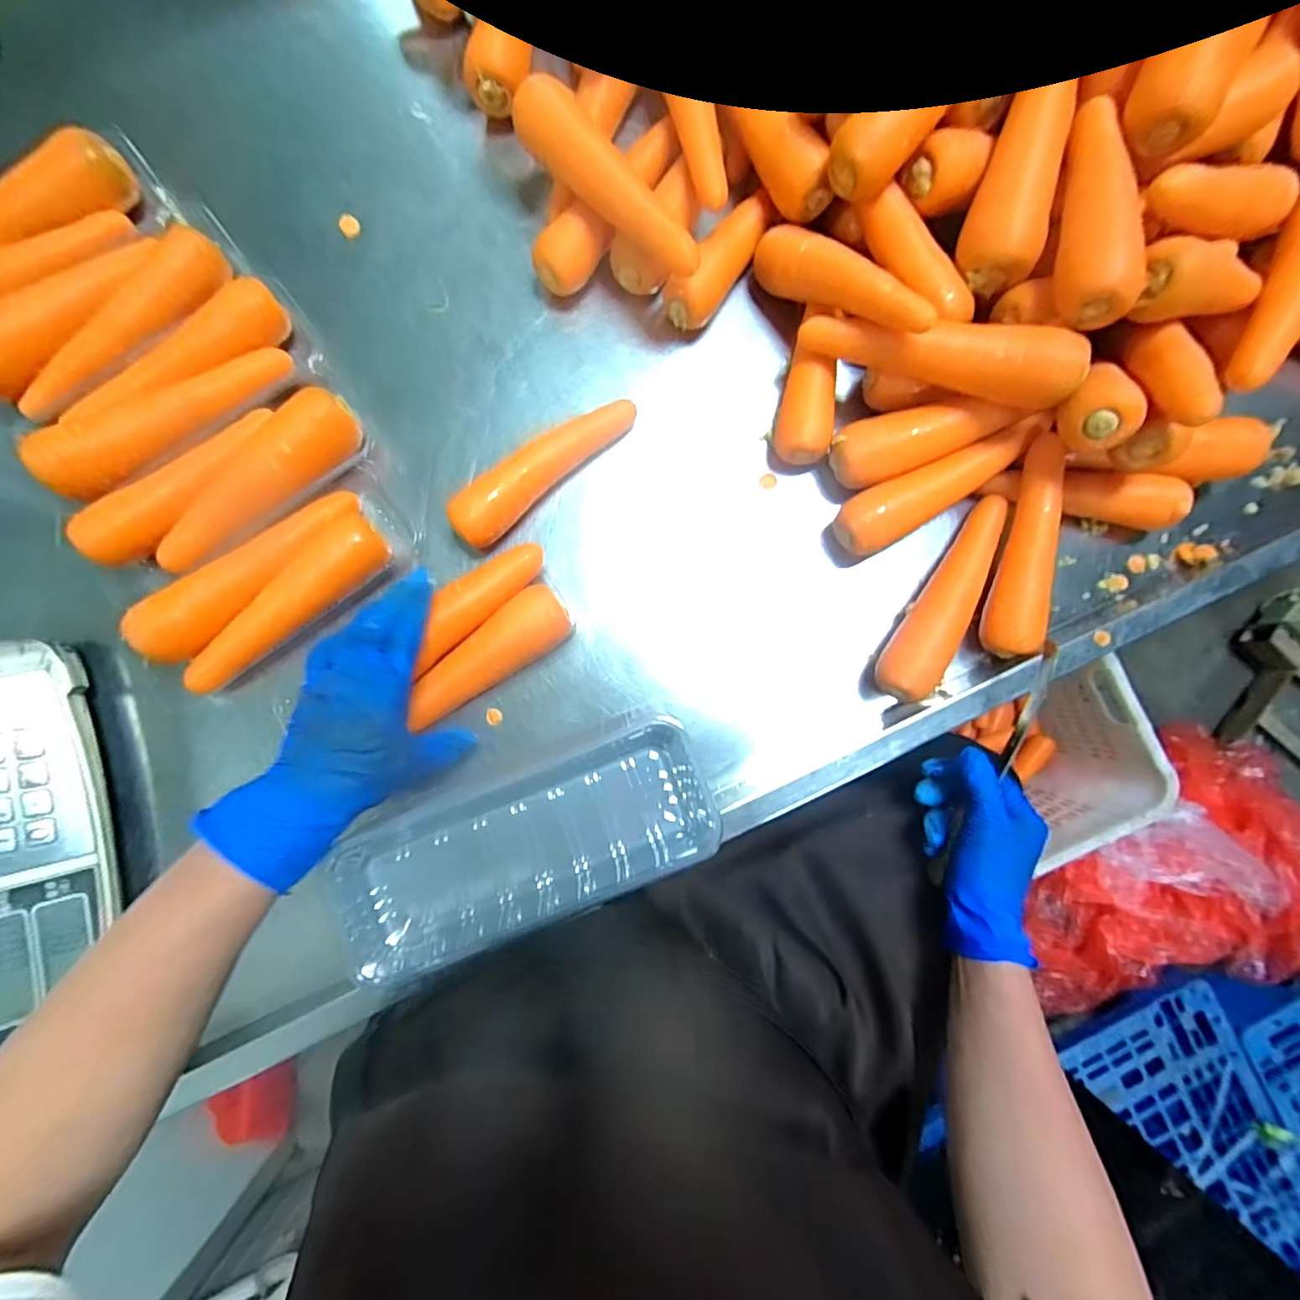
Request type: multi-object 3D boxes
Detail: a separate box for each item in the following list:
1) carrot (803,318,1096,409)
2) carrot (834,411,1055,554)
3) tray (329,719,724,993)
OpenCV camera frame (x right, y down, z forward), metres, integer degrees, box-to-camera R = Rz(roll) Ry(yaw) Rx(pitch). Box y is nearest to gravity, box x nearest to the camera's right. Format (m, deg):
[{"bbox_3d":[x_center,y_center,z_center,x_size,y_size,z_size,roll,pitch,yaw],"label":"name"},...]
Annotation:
[{"bbox_3d":[0.205,-0.218,0.395,0.192,0.044,0.041,21,82,20],"label":"carrot"},{"bbox_3d":[0.235,-0.131,0.434,0.173,0.034,0.042,-26,87,-3],"label":"carrot"},{"bbox_3d":[-0.077,0.126,0.349,0.237,0.031,0.100,-23,87,-3],"label":"tray"}]

